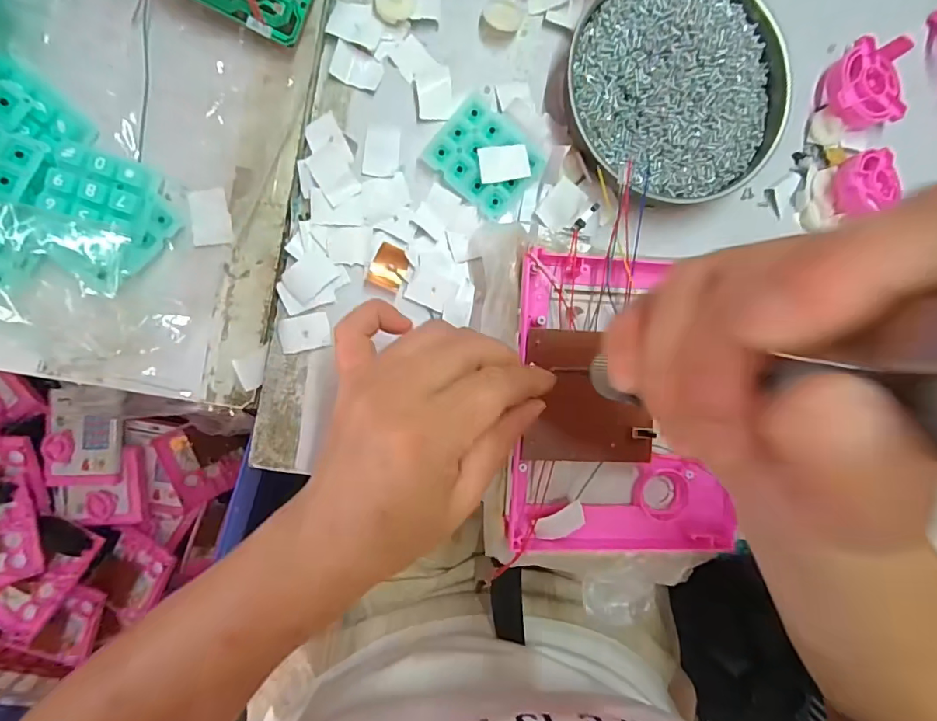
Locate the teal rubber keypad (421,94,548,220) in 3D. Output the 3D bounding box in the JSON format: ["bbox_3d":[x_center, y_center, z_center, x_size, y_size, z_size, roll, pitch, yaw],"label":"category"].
[{"bbox_3d":[0.011,-0.120,0.284,0.059,0.007,0.051,39,89,-8],"label":"teal rubber keypad"}]

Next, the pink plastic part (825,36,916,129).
[{"bbox_3d":[0.252,-0.177,0.307,0.049,0.014,0.053,-1,98,-6],"label":"pink plastic part"}]

